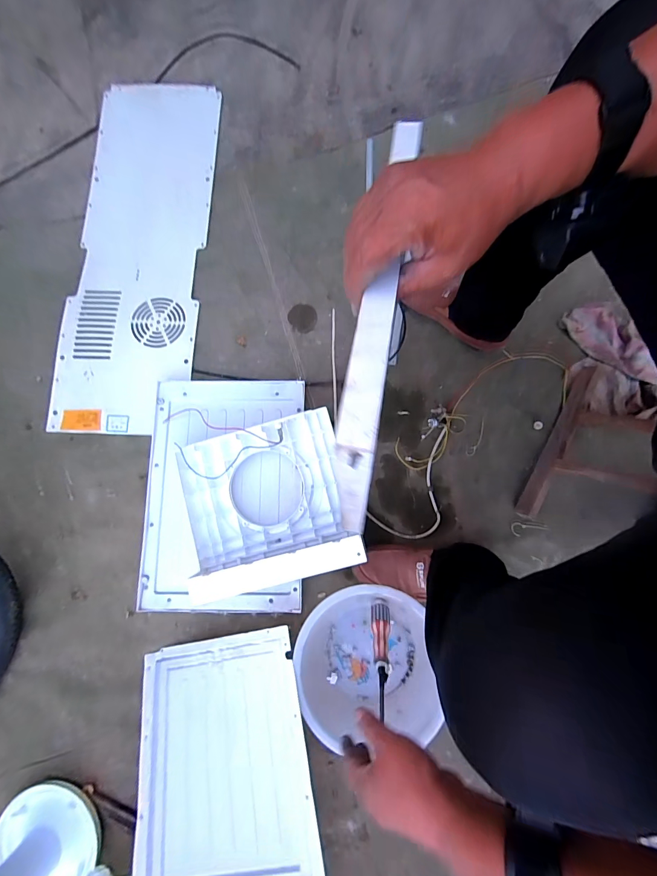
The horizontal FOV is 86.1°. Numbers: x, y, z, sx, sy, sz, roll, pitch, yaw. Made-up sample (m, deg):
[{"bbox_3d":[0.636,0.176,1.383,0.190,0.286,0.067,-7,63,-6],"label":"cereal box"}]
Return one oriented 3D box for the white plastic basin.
[{"bbox_3d":[0.058,0.375,0.615,0.222,0.081,0.227,-4,81,0],"label":"white plastic basin"}]

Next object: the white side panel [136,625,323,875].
[{"bbox_3d":[-0.175,0.529,0.570,0.288,0.039,0.361,-15,65,7],"label":"white side panel"}]

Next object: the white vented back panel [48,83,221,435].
[{"bbox_3d":[-0.420,-0.433,0.782,0.292,0.038,0.854,3,81,2],"label":"white vented back panel"}]

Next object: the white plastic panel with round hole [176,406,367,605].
[{"bbox_3d":[-0.120,0.113,0.630,0.313,0.102,0.275,-13,81,-1],"label":"white plastic panel with round hole"}]

